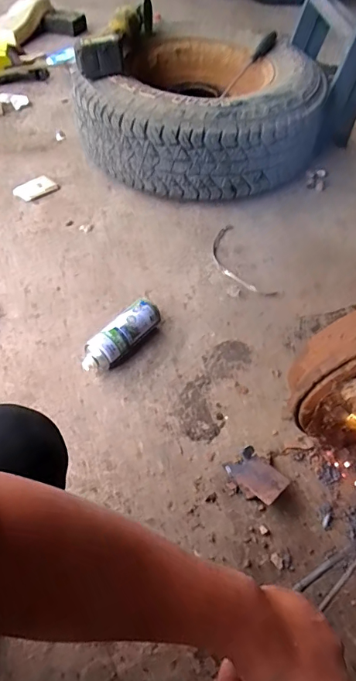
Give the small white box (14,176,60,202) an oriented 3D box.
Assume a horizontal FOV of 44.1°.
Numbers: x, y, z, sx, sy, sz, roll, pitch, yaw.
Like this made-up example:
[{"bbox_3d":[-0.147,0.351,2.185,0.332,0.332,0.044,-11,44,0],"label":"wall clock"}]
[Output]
[{"bbox_3d":[-0.399,-0.424,1.225,0.116,0.019,0.070,-34,61,-25],"label":"small white box"}]

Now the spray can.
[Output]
[{"bbox_3d":[-0.110,-0.005,0.874,0.058,0.071,0.186,36,59,23],"label":"spray can"}]

